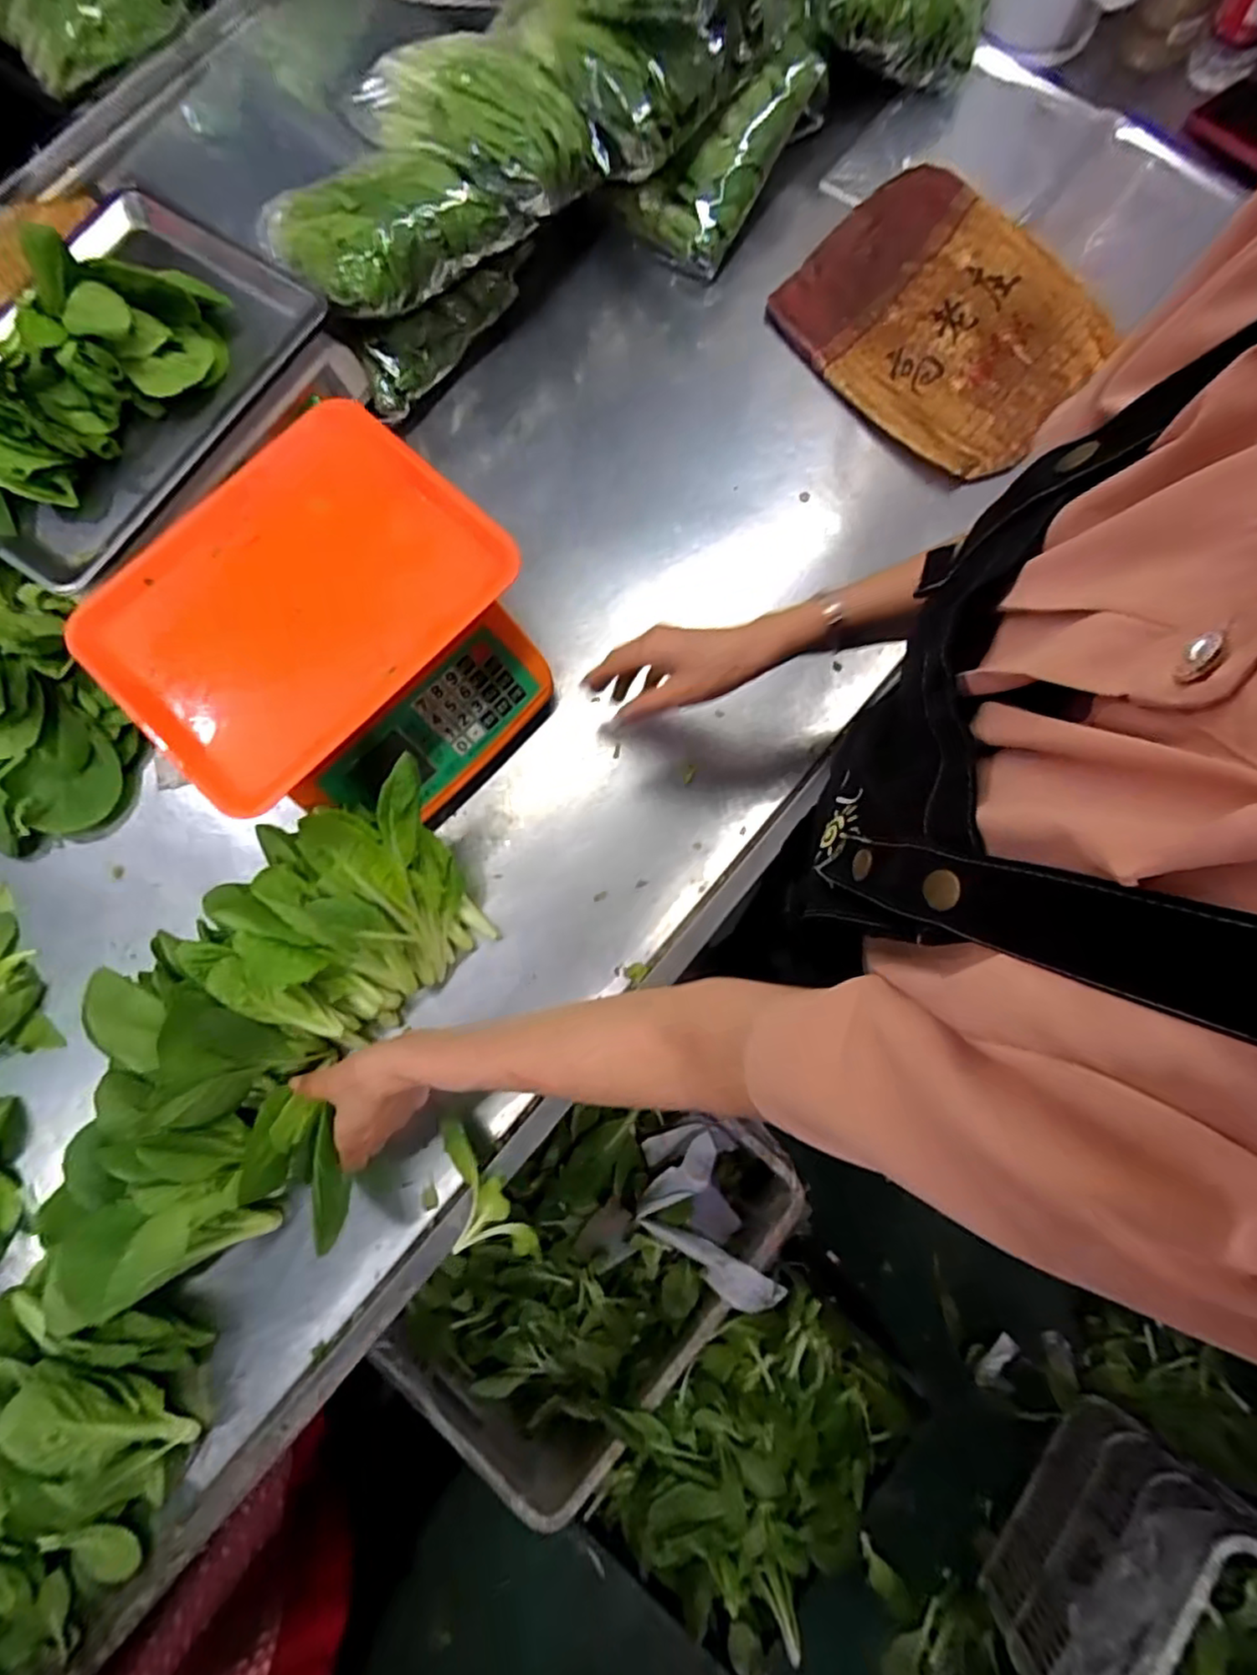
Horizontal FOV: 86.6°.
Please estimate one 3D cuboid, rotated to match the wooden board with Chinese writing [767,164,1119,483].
[{"bbox_3d":[0.309,-0.508,0.659,0.237,0.040,0.296,-43,82,-6],"label":"wooden board with Chinese writing"}]

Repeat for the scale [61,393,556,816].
[{"bbox_3d":[-0.241,-0.162,0.573,0.292,0.121,0.297,44,84,8],"label":"scale"}]

